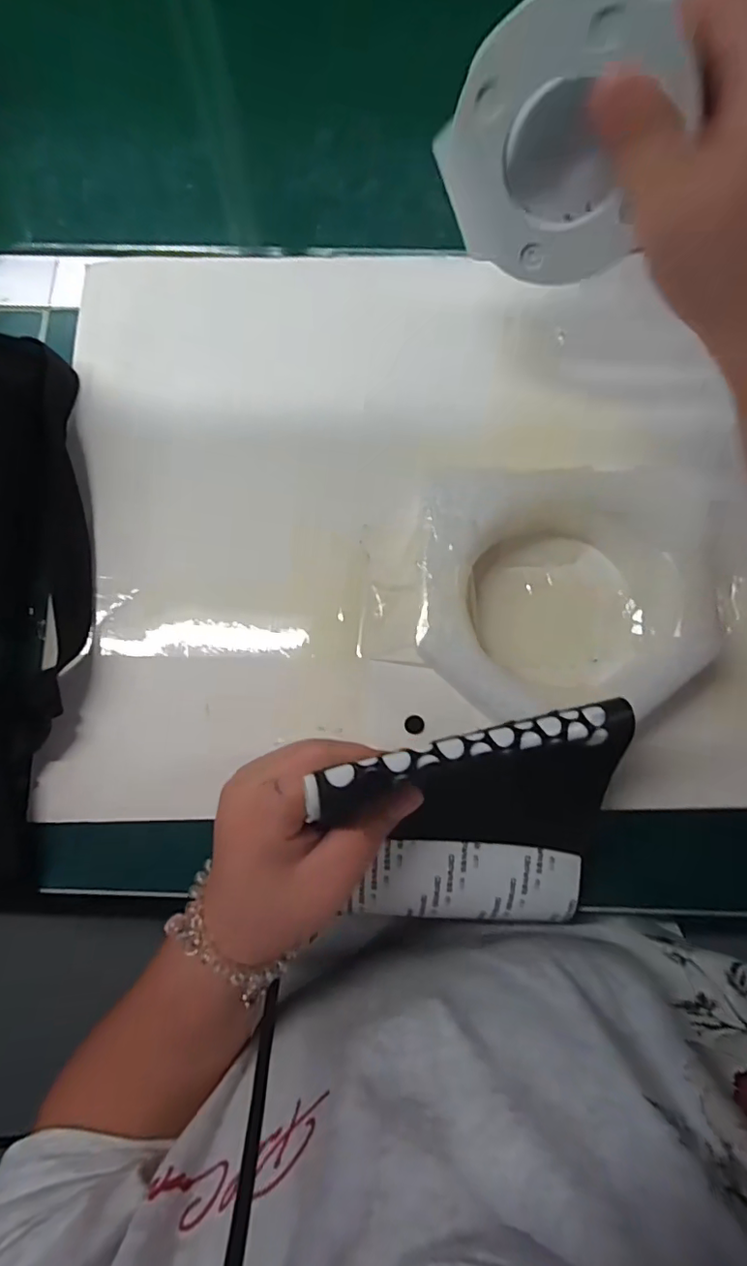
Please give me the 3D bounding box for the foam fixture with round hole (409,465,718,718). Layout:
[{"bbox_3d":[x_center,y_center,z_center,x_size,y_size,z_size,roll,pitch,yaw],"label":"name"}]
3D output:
[{"bbox_3d":[0.106,-0.021,0.287,0.162,0.040,0.134,2,78,0],"label":"foam fixture with round hole"}]

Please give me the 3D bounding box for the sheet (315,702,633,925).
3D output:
[{"bbox_3d":[0.040,0.092,0.244,0.132,0.128,0.025,-4,36,-13],"label":"sheet"}]

